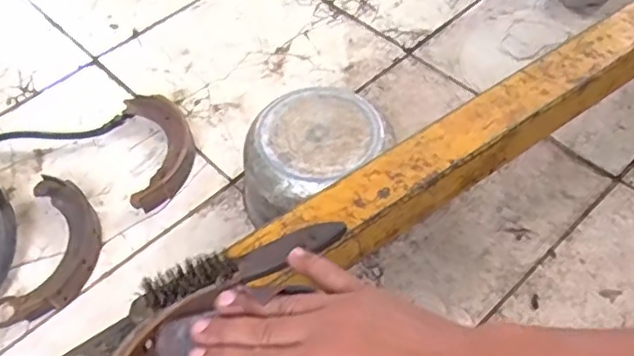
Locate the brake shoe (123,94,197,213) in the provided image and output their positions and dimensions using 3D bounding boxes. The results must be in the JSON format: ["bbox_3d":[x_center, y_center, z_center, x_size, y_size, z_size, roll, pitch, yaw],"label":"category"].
[{"bbox_3d":[-0.243,-0.051,0.986,0.098,0.029,0.220,-11,54,-5],"label":"brake shoe"}]

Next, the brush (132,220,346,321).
[{"bbox_3d":[-0.079,0.090,0.653,0.232,0.034,0.033,-20,54,-11],"label":"brush"}]

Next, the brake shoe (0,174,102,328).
[{"bbox_3d":[-0.369,0.097,0.884,0.121,0.031,0.224,0,53,3],"label":"brake shoe"}]

